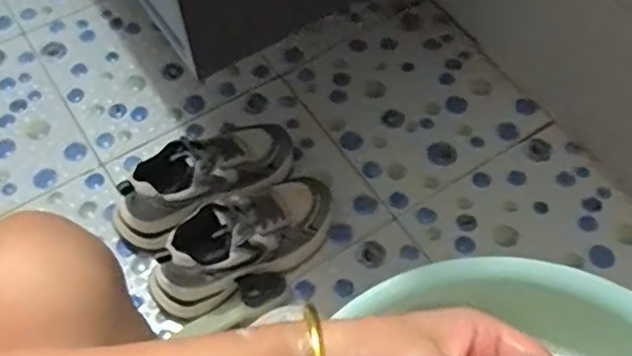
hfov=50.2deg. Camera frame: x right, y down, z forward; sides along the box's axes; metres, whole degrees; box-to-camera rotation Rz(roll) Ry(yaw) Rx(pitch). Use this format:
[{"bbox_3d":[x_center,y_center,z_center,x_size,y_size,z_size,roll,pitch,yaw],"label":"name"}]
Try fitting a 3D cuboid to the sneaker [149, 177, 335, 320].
[{"bbox_3d":[-0.083,0.081,0.839,0.249,0.111,0.094,-36,64,-19],"label":"sneaker"}]

